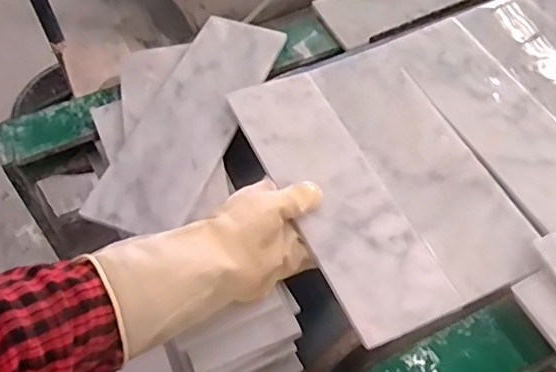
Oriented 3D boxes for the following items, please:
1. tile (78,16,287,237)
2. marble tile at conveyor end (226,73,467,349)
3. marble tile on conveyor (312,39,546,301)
[{"bbox_3d":[-0.093,-0.073,0.636,0.101,0.016,0.293,19,60,13],"label":"tile"},{"bbox_3d":[0.055,0.006,0.575,0.097,0.017,0.294,-22,61,-13],"label":"marble tile at conveyor end"},{"bbox_3d":[0.144,-0.028,0.602,0.097,0.012,0.297,-23,60,-13],"label":"marble tile on conveyor"}]

